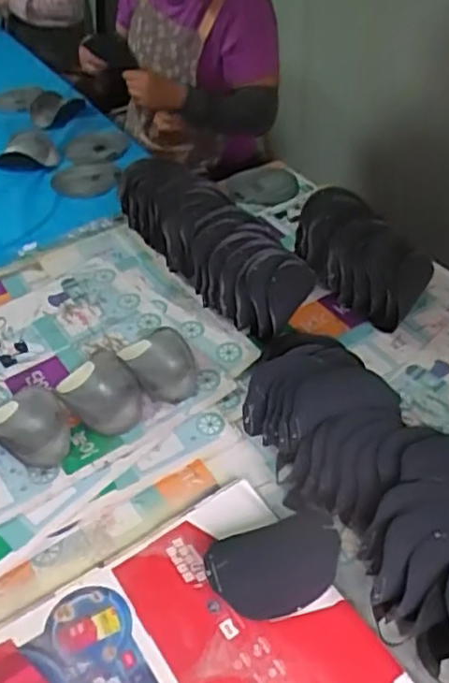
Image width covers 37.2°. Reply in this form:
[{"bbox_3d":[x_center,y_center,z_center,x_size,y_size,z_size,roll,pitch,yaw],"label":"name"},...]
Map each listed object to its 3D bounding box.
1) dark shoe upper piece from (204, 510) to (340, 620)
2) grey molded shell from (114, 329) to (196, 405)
[{"bbox_3d":[0.051,0.239,0.721,0.137,0.064,0.089,-9,43,-8],"label":"dark shoe upper piece"},{"bbox_3d":[-0.097,0.034,0.999,0.098,0.035,0.143,-16,44,-15],"label":"grey molded shell"}]

